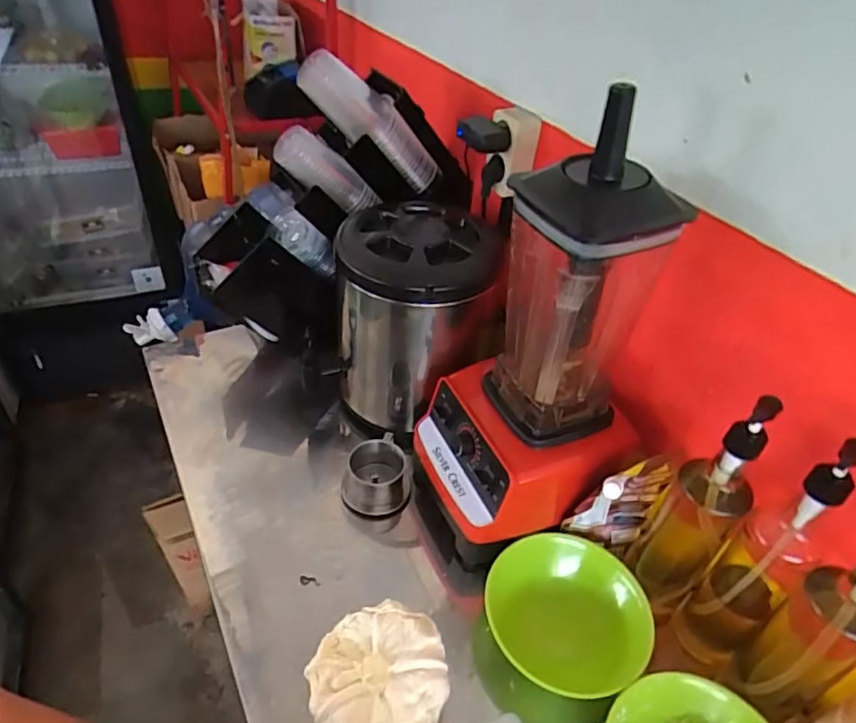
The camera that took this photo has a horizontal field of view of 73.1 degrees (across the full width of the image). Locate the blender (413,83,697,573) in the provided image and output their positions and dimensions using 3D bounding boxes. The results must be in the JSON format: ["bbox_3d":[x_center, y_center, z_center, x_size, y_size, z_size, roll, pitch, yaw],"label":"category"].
[{"bbox_3d":[0.118,-0.010,0.598,0.188,0.450,0.175,-6,42,-14],"label":"blender"}]

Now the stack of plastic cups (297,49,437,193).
[{"bbox_3d":[-0.075,-0.340,0.829,0.240,0.074,0.085,34,26,-34],"label":"stack of plastic cups"}]

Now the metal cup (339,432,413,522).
[{"bbox_3d":[-0.065,0.147,0.755,0.084,0.057,0.082,4,40,-3],"label":"metal cup"}]

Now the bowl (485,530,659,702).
[{"bbox_3d":[0.147,0.272,0.620,0.149,0.072,0.165,-13,44,-21],"label":"bowl"}]

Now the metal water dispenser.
[{"bbox_3d":[-0.021,-0.055,0.826,0.193,0.294,0.230,7,40,1],"label":"metal water dispenser"}]

